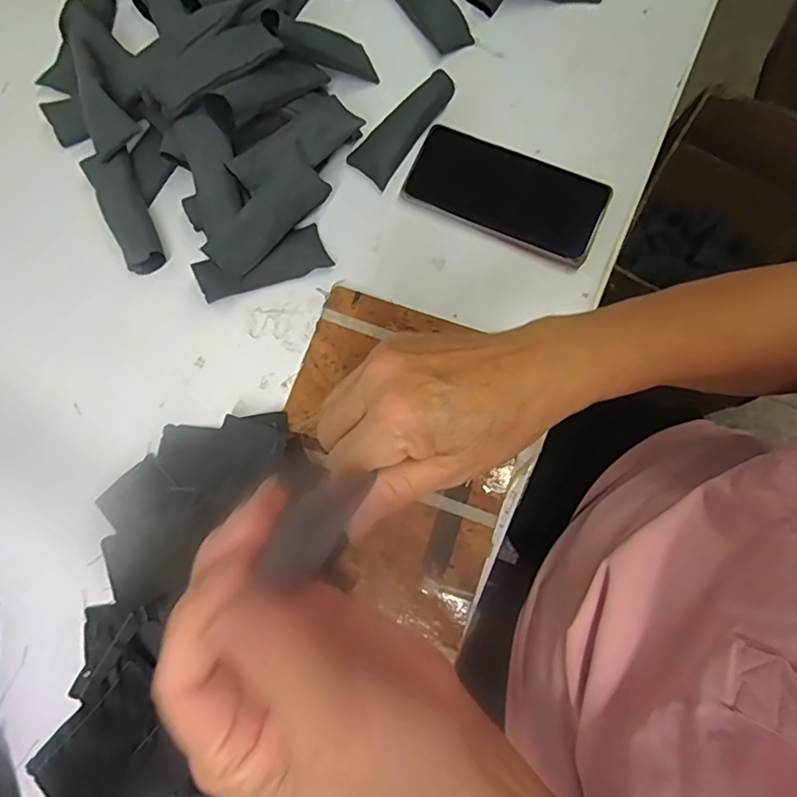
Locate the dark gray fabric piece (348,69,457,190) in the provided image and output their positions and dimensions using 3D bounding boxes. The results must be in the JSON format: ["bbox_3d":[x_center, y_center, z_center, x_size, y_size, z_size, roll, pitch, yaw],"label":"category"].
[{"bbox_3d":[0.004,-0.230,0.449,0.040,0.024,0.101,40,82,8],"label":"dark gray fabric piece"}]

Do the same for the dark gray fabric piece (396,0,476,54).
[{"bbox_3d":[0.024,-0.358,0.478,0.036,0.021,0.102,-35,80,-6],"label":"dark gray fabric piece"}]

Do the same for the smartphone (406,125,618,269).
[{"bbox_3d":[0.088,-0.170,0.442,0.161,0.012,0.076,23,80,6],"label":"smartphone"}]

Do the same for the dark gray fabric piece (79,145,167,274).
[{"bbox_3d":[-0.221,-0.153,0.440,0.037,0.034,0.103,-25,79,-4],"label":"dark gray fabric piece"}]

